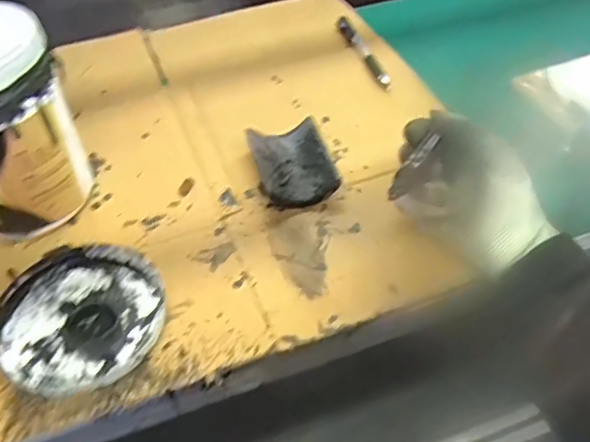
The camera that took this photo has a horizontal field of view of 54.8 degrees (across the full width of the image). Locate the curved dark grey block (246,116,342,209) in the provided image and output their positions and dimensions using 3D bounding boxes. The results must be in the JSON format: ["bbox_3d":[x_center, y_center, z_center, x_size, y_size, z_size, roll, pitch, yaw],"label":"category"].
[{"bbox_3d":[-0.002,-0.051,0.510,0.065,0.026,0.088,-11,48,-9],"label":"curved dark grey block"}]

